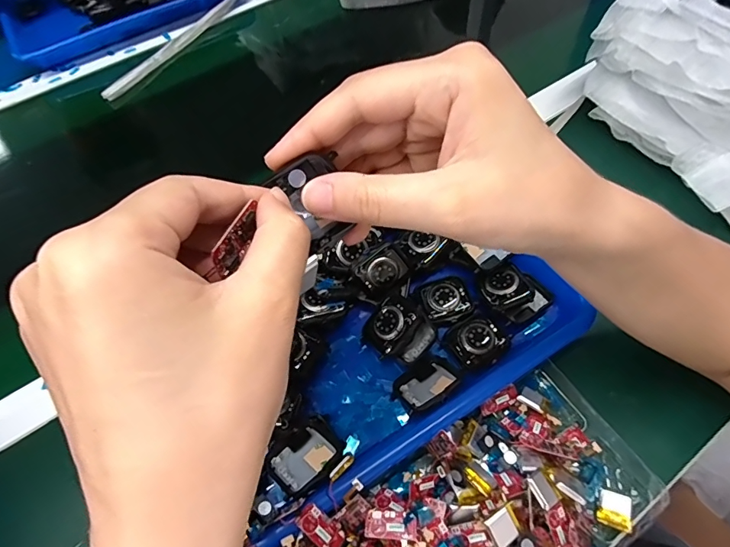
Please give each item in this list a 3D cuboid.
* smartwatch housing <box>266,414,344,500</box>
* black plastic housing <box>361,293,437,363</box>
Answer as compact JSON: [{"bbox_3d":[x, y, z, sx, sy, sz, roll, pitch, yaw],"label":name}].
[{"bbox_3d":[-0.037,0.117,0.281,0.045,0.014,0.037,-38,62,-19],"label":"smartwatch housing"},{"bbox_3d":[0.025,0.042,0.324,0.046,0.019,0.044,40,92,10],"label":"black plastic housing"}]

